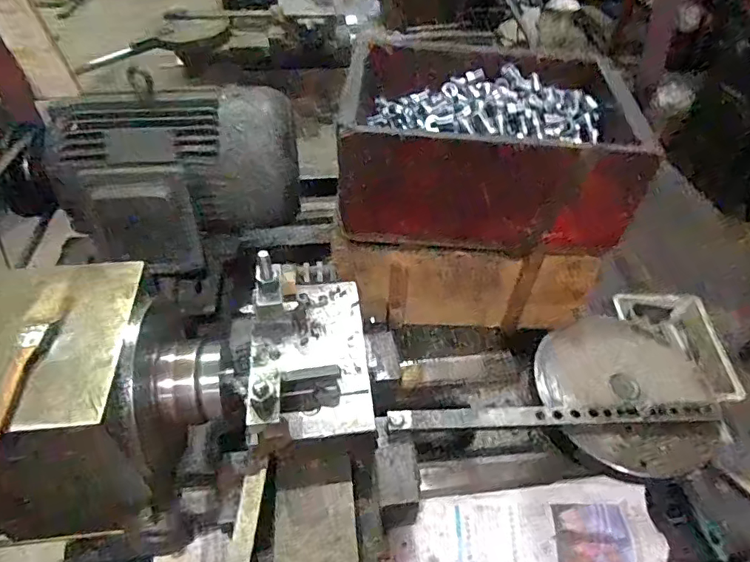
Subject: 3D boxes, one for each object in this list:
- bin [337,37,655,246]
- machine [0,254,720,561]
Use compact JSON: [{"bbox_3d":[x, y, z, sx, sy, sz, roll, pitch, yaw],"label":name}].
[{"bbox_3d":[0.141,-0.175,0.668,0.334,0.143,0.240,4,47,2],"label":"bin"},{"bbox_3d":[-0.103,0.227,0.487,0.862,0.364,0.362,-2,46,-14],"label":"machine"}]

